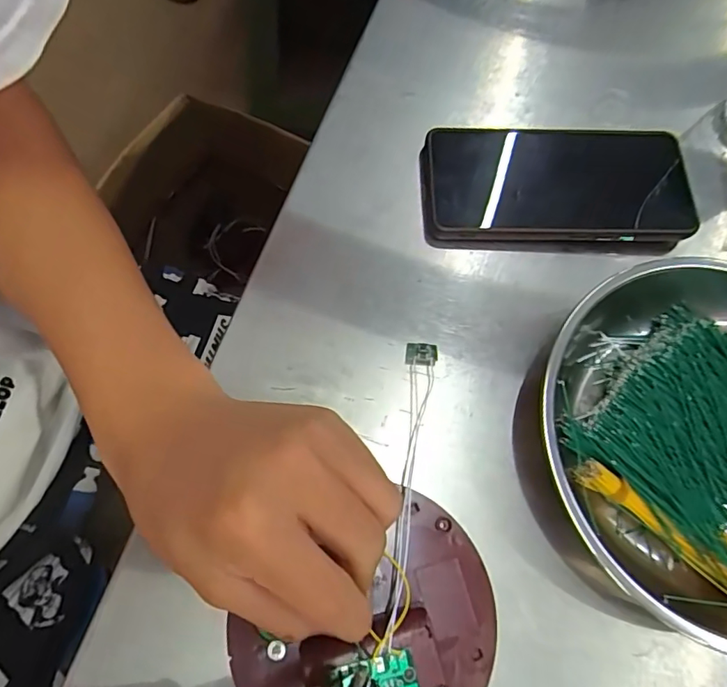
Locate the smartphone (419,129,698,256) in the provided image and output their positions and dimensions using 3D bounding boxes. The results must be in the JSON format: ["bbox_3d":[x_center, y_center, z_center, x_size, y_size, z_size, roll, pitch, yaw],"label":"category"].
[{"bbox_3d":[0.122,-0.099,0.322,0.164,0.016,0.078,1,70,-1],"label":"smartphone"}]

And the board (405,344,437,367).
[{"bbox_3d":[0.033,0.007,0.288,0.017,0.006,0.012,6,70,0],"label":"board"}]

